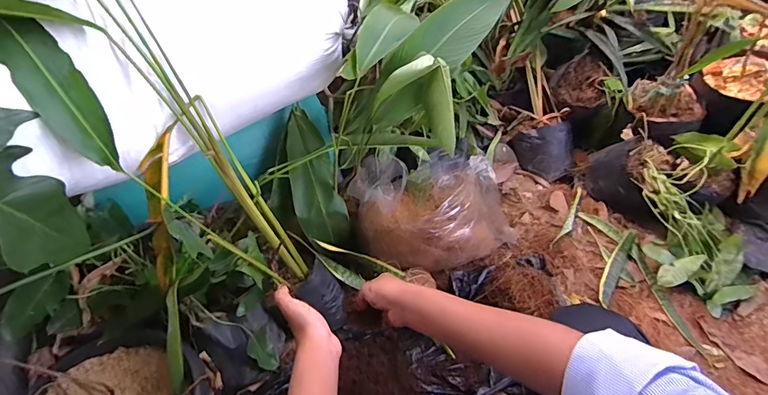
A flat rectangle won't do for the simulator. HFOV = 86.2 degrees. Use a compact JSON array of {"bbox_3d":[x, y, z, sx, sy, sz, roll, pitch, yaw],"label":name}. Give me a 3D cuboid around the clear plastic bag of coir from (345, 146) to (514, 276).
[{"bbox_3d":[0.117,0.010,0.987,0.369,0.217,0.283,-12,53,-5],"label":"clear plastic bag of coir"}]

